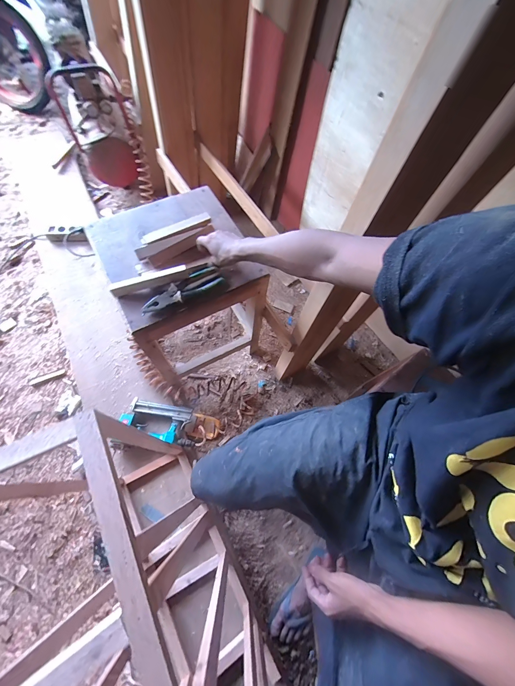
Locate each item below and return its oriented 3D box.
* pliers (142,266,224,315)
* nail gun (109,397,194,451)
[{"bbox_3d":[-0.172,-0.119,0.645,0.186,0.029,0.055,-30,71,-14],"label":"pliers"},{"bbox_3d":[-0.328,0.280,0.943,0.239,0.080,0.166,10,67,2],"label":"nail gun"}]

